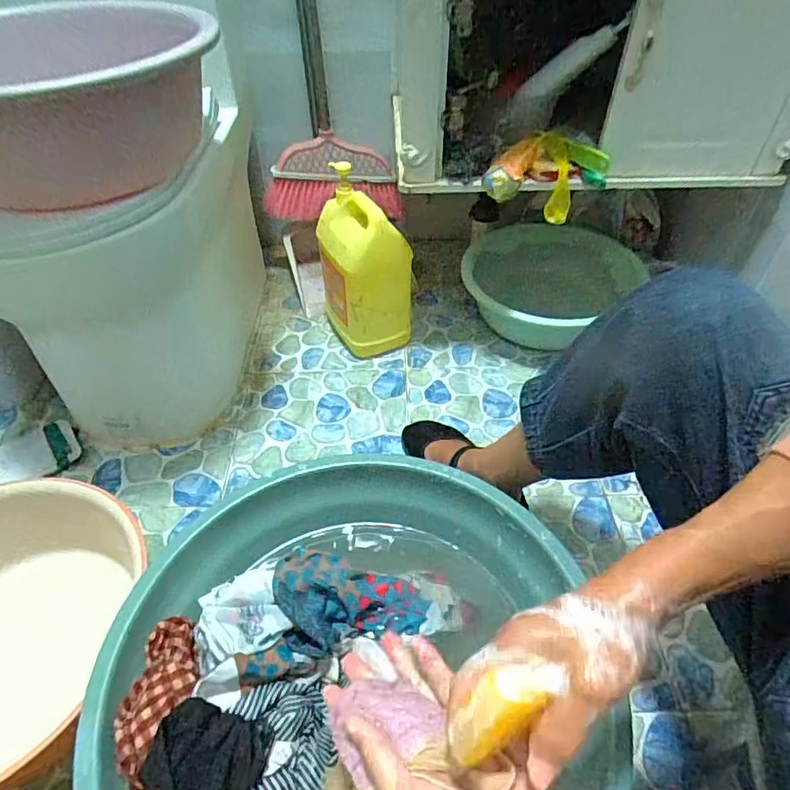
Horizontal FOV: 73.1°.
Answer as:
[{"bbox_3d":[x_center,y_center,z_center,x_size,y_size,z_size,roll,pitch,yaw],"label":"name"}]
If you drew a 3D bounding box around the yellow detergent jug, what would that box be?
[{"bbox_3d":[-0.061,-0.250,1.033,0.162,0.267,0.231,-9,44,-4],"label":"yellow detergent jug"}]

